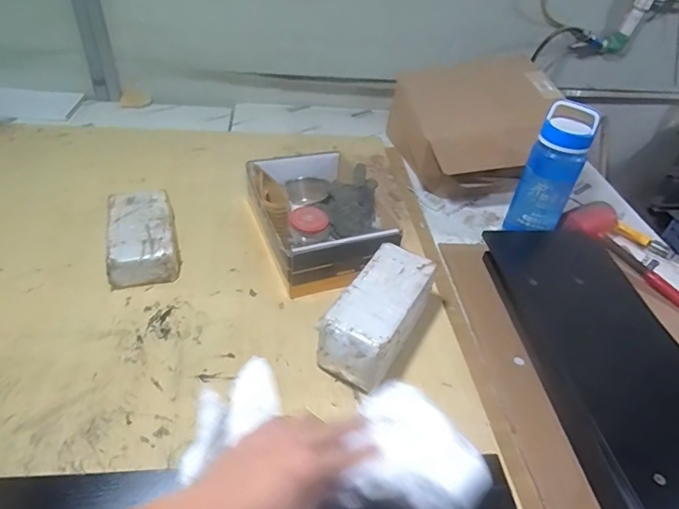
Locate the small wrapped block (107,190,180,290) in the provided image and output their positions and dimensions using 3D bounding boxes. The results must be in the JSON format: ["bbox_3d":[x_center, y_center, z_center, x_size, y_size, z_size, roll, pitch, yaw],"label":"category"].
[{"bbox_3d":[-0.351,-0.032,0.823,0.114,0.073,0.201,-8,43,-16],"label":"small wrapped block"}]

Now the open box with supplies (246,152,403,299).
[{"bbox_3d":[-0.043,-0.074,0.876,0.213,0.128,0.313,-9,43,-17],"label":"open box with supplies"}]

